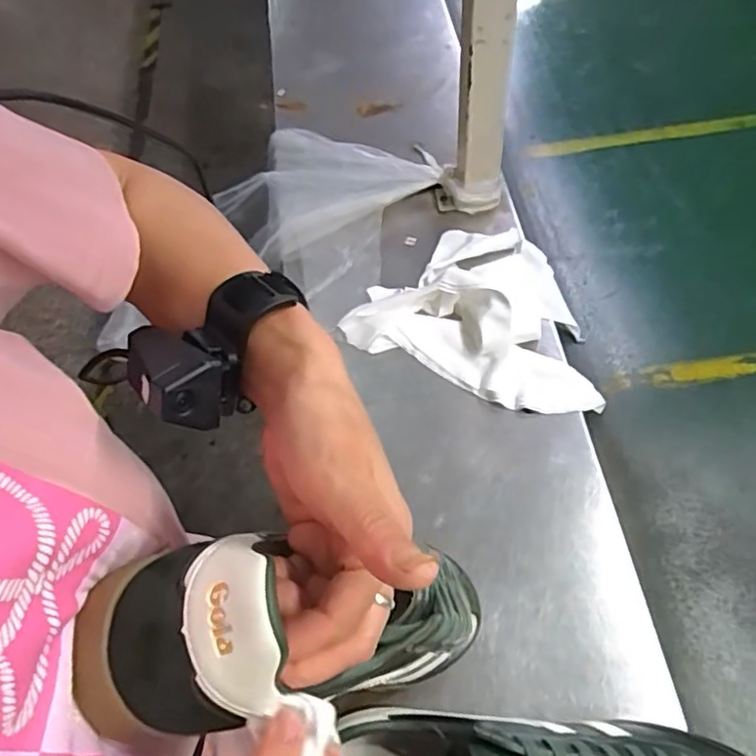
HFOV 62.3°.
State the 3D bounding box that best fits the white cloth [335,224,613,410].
[{"bbox_3d":[0.116,-0.072,0.638,0.255,0.068,0.199,21,63,16],"label":"white cloth"}]

